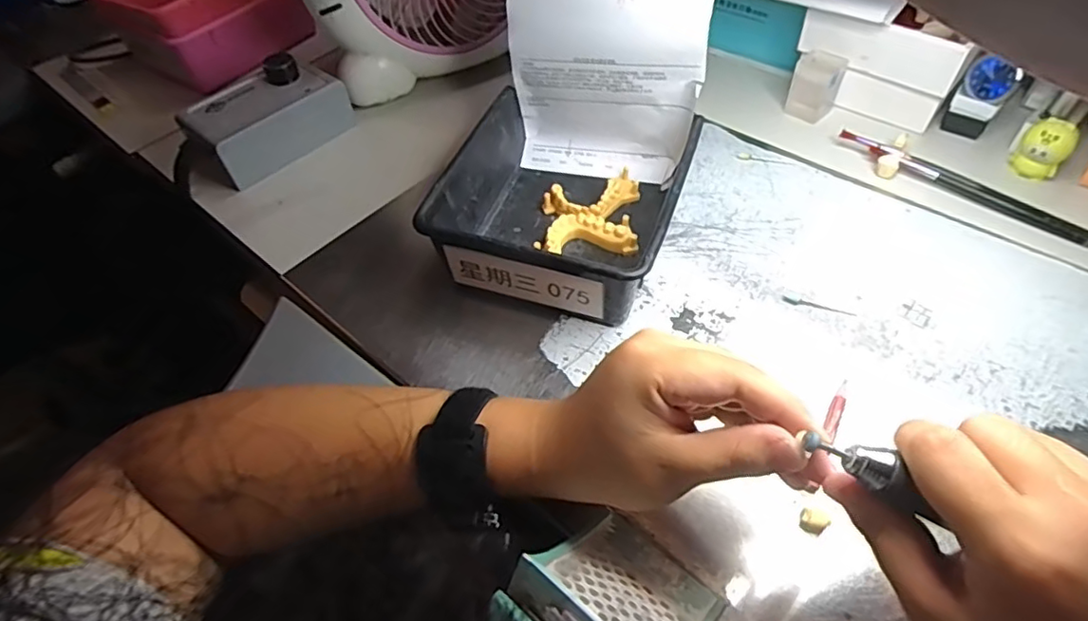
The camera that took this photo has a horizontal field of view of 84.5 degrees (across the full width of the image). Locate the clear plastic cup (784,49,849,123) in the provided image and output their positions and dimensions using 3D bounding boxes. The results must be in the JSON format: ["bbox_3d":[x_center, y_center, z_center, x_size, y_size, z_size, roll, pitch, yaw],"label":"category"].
[{"bbox_3d":[0.248,-0.204,0.547,0.040,0.046,0.035,27,58,26],"label":"clear plastic cup"}]

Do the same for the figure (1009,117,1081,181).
[{"bbox_3d":[0.390,-0.125,0.467,0.033,0.047,0.025,33,61,29],"label":"figure"}]

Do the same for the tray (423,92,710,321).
[{"bbox_3d":[0.018,-0.080,0.448,0.159,0.070,0.171,13,53,17],"label":"tray"}]

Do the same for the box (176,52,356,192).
[{"bbox_3d":[-0.257,-0.181,0.559,0.072,0.059,0.133,33,61,29],"label":"box"}]

